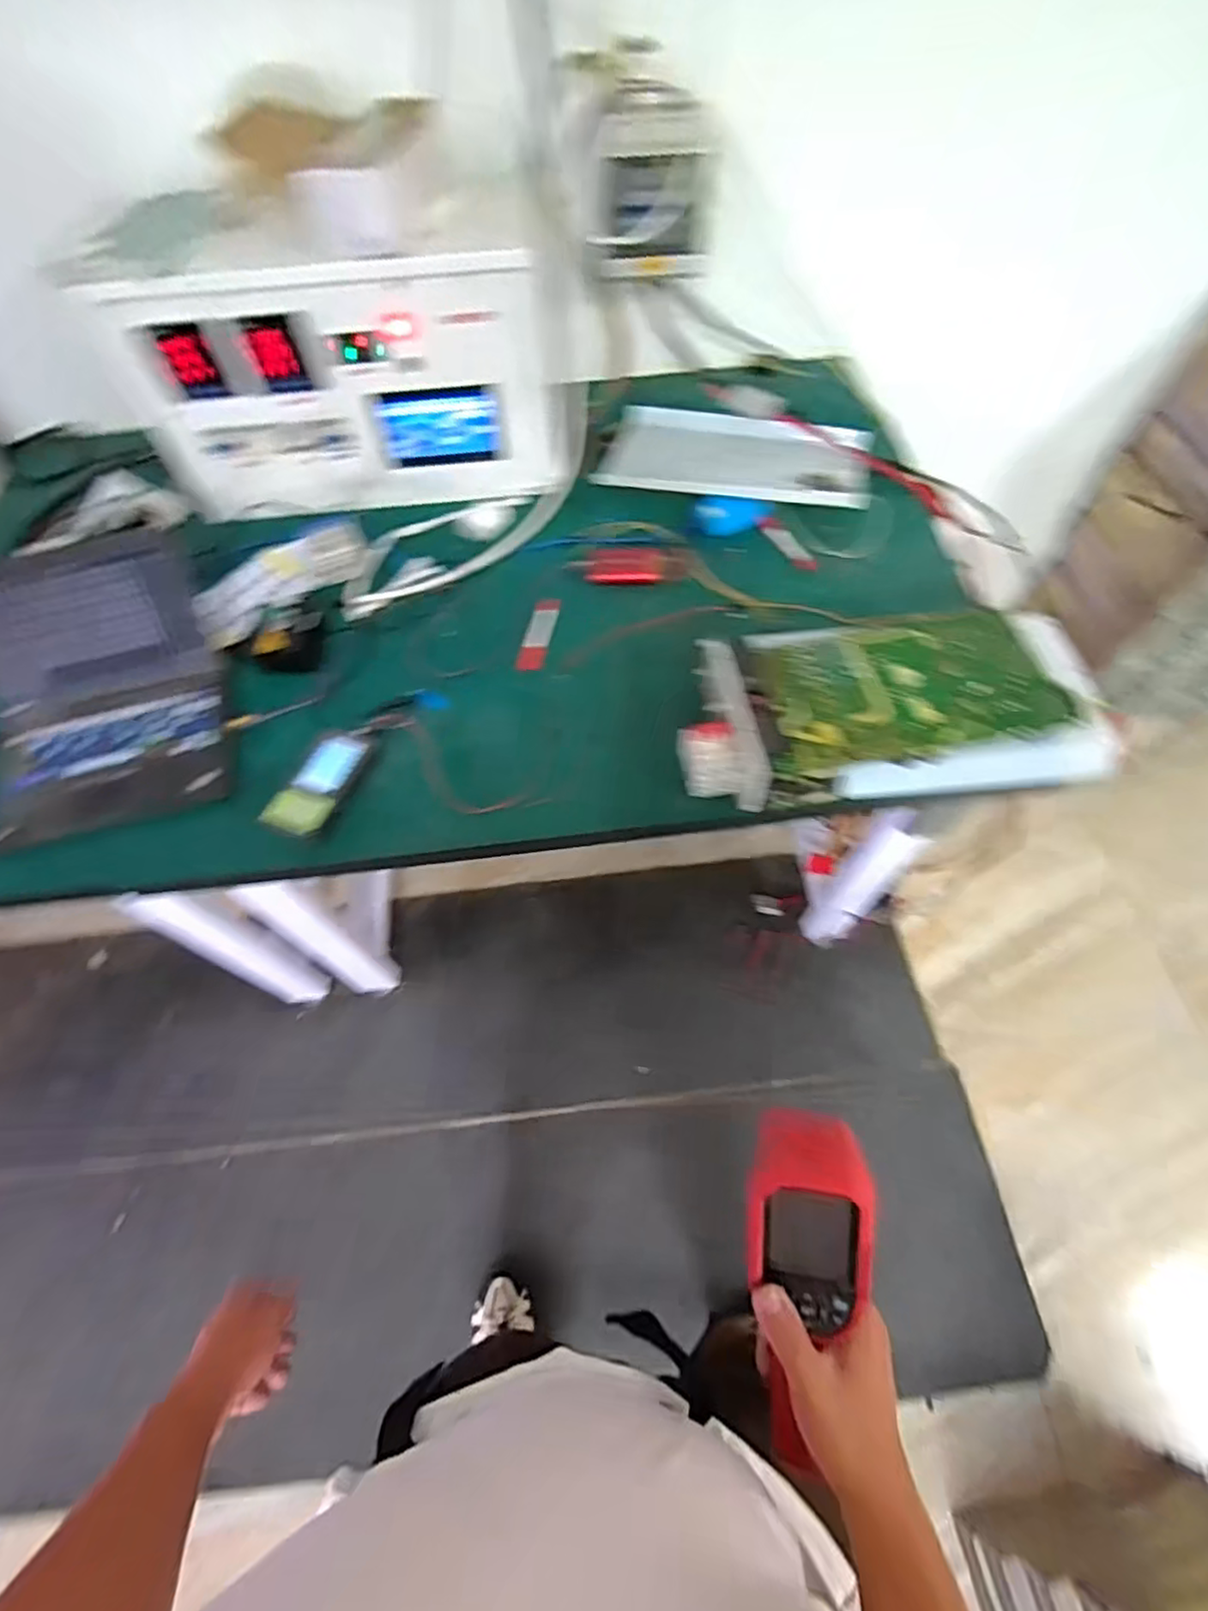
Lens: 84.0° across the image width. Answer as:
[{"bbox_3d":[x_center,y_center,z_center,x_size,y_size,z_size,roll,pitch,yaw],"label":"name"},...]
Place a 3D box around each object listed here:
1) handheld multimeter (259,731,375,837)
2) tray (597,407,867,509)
[{"bbox_3d":[-0.368,-0.034,0.866,0.086,0.030,0.159,17,62,11],"label":"handheld multimeter"},{"bbox_3d":[0.229,-0.603,1.160,0.434,0.030,0.249,12,58,10],"label":"tray"}]

